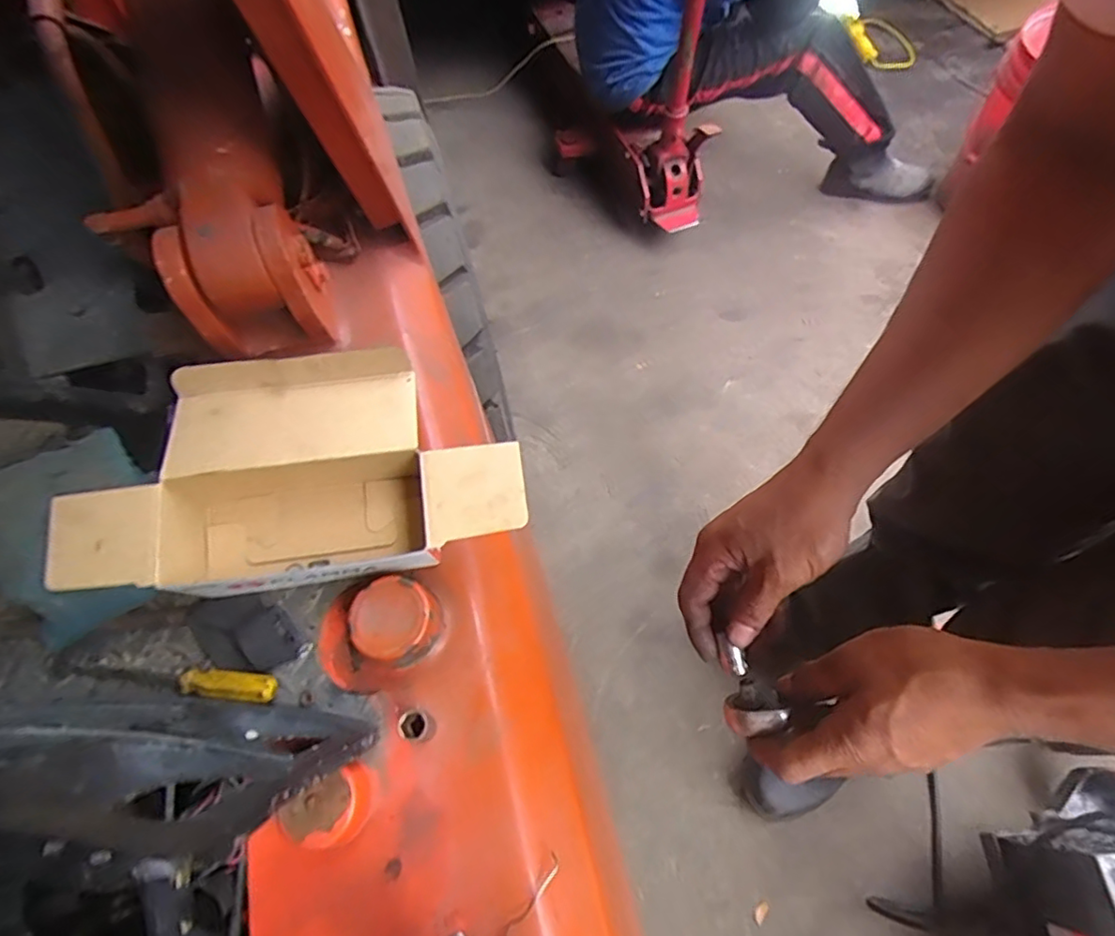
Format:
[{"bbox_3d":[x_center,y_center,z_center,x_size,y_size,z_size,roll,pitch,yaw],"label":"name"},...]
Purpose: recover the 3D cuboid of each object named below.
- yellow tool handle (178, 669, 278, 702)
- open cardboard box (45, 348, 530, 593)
[{"bbox_3d":[-0.227,0.150,0.405,0.067,0.014,0.017,3,63,5],"label":"yellow tool handle"},{"bbox_3d":[-0.178,0.007,0.428,0.301,0.083,0.146,-9,63,-2],"label":"open cardboard box"}]

